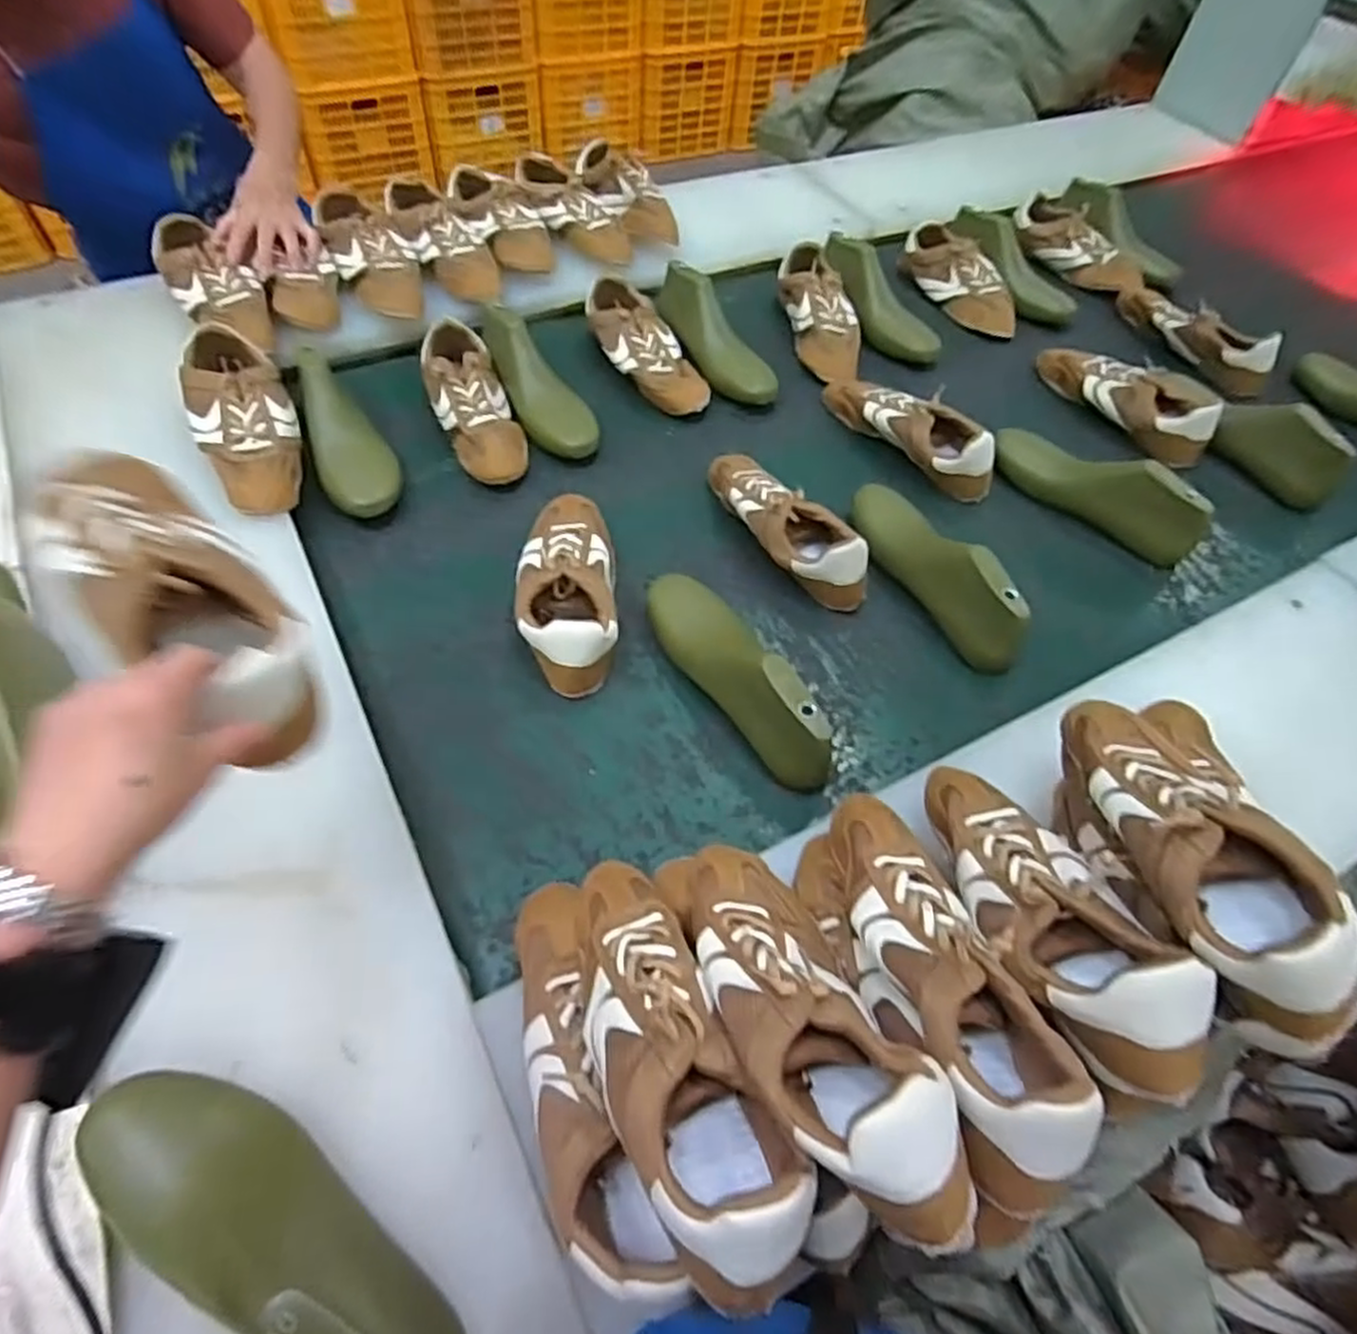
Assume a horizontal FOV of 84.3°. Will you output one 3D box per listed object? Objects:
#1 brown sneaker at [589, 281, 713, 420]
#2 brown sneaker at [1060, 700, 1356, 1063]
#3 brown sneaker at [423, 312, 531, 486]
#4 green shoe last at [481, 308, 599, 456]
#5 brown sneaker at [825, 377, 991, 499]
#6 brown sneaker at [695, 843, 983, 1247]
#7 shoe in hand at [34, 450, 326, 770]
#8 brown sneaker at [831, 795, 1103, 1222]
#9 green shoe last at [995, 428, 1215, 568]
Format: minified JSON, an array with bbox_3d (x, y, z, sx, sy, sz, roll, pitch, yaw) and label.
[{"bbox_3d":[-0.043,-0.443,1.018,0.109,0.072,0.238,-19,60,-17],"label":"brown sneaker"},{"bbox_3d":[0.351,0.118,0.523,0.110,0.123,0.268,-5,44,-8],"label":"brown sneaker"},{"bbox_3d":[-0.257,-0.333,0.935,0.095,0.075,0.232,-18,60,-16],"label":"brown sneaker"},{"bbox_3d":[-0.176,-0.370,0.959,0.093,0.080,0.245,-19,60,-17],"label":"green shoe last"},{"bbox_3d":[0.298,-0.316,0.965,0.080,0.074,0.254,-30,64,-22],"label":"brown sneaker"},{"bbox_3d":[0.071,0.198,0.445,0.095,0.074,0.255,-16,31,-15],"label":"brown sneaker"},{"bbox_3d":[-0.294,-0.050,0.441,0.081,0.080,0.233,-39,75,-26],"label":"shoe in hand"},{"bbox_3d":[0.167,0.183,0.475,0.095,0.079,0.259,-9,40,-11],"label":"brown sneaker"},{"bbox_3d":[0.510,-0.225,0.907,0.259,0.084,0.082,40,62,20],"label":"green shoe last"}]

